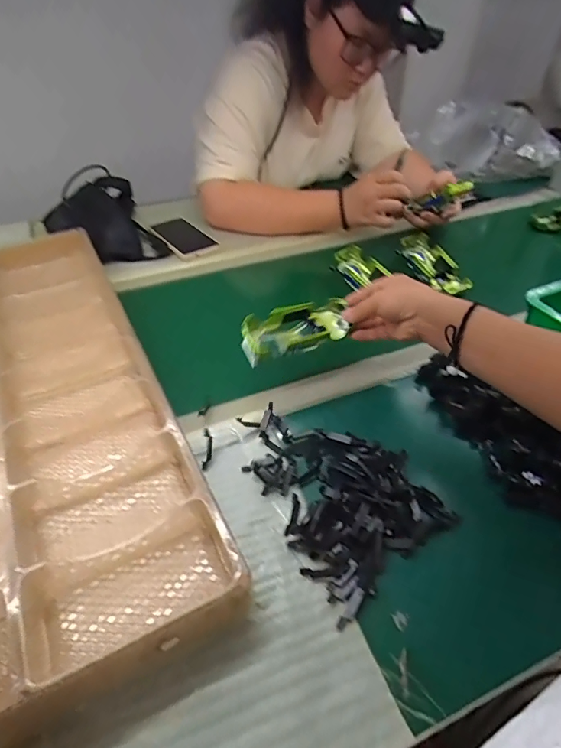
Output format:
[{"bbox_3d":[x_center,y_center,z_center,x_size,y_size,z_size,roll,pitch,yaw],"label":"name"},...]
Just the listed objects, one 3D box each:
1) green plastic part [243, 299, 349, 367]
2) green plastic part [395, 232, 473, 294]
[{"bbox_3d":[0.020,-0.047,0.524,0.130,0.048,0.054,-17,46,-16],"label":"green plastic part"},{"bbox_3d":[0.250,-0.176,0.717,0.051,0.035,0.130,-29,68,-29],"label":"green plastic part"}]

